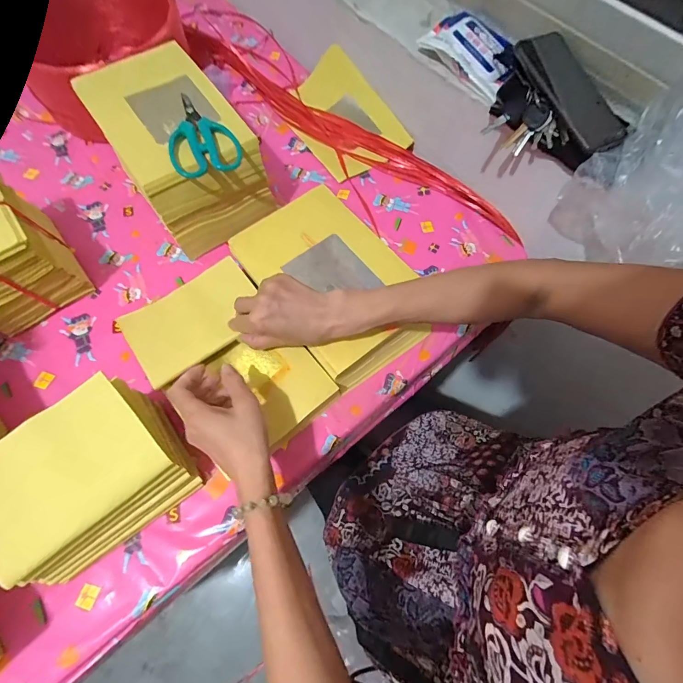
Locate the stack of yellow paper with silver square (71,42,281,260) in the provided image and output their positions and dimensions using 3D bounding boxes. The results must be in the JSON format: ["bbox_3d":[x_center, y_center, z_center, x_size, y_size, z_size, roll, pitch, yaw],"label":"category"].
[{"bbox_3d":[-0.232,-0.275,0.536,0.157,0.143,0.244,-32,72,-16],"label":"stack of yellow paper with silver square"}]

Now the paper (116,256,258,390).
[{"bbox_3d":[-0.178,-0.030,0.448,0.160,0.011,0.110,-35,73,-16],"label":"paper"}]

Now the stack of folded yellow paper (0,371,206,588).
[{"bbox_3d":[-0.253,0.137,0.364,0.169,0.112,0.130,-39,74,-17],"label":"stack of folded yellow paper"}]

